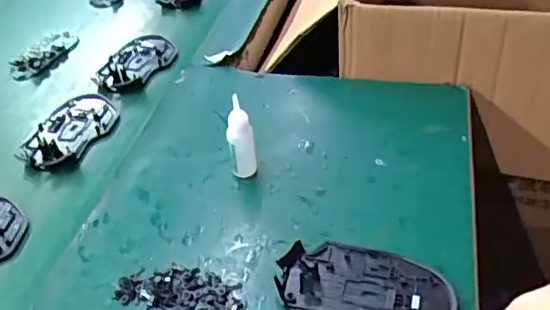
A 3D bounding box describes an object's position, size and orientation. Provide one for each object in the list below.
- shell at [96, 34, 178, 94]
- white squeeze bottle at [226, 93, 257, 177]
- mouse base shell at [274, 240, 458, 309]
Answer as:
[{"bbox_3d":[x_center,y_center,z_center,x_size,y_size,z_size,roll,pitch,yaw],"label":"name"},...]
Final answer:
[{"bbox_3d":[-0.158,-0.106,0.640,0.073,0.012,0.104,21,47,29],"label":"shell"},{"bbox_3d":[-0.028,-0.014,0.461,0.021,0.073,0.018,-7,40,-1],"label":"white squeeze bottle"},{"bbox_3d":[0.060,0.088,0.384,0.115,0.009,0.067,6,42,15],"label":"mouse base shell"}]

